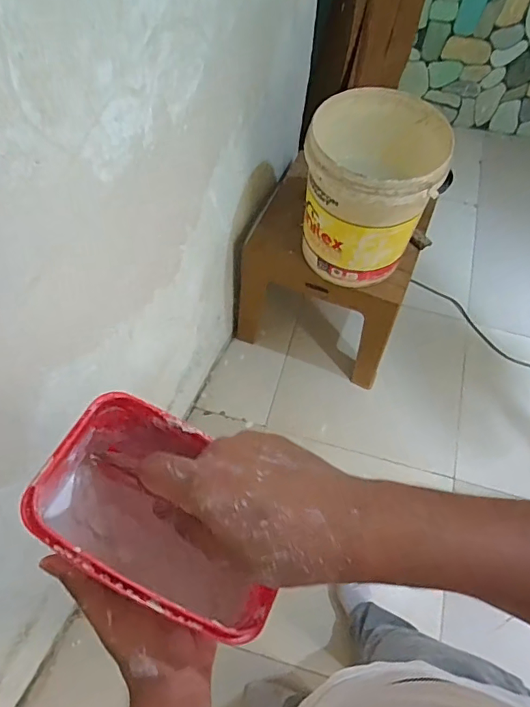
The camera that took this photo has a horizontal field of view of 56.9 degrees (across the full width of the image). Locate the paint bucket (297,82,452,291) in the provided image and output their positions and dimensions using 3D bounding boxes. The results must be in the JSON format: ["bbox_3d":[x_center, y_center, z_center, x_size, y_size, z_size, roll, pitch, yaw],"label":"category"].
[{"bbox_3d":[0.238,-0.373,1.171,0.284,0.360,0.294,1,61,-2],"label":"paint bucket"}]

